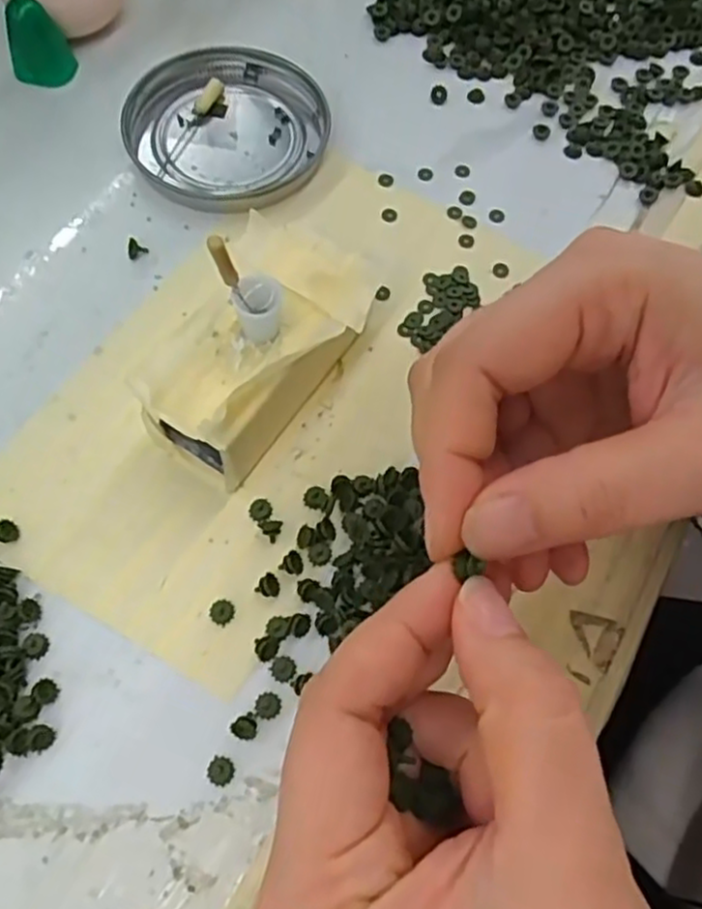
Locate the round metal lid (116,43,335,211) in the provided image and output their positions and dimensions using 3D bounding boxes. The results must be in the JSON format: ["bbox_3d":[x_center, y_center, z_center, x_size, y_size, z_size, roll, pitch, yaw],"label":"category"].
[{"bbox_3d":[-0.049,-0.131,0.290,0.074,0.009,0.079,1,66,-3],"label":"round metal lid"}]

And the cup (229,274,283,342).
[{"bbox_3d":[-0.027,-0.042,0.211,0.014,0.016,0.012,-7,66,-5],"label":"cup"}]

